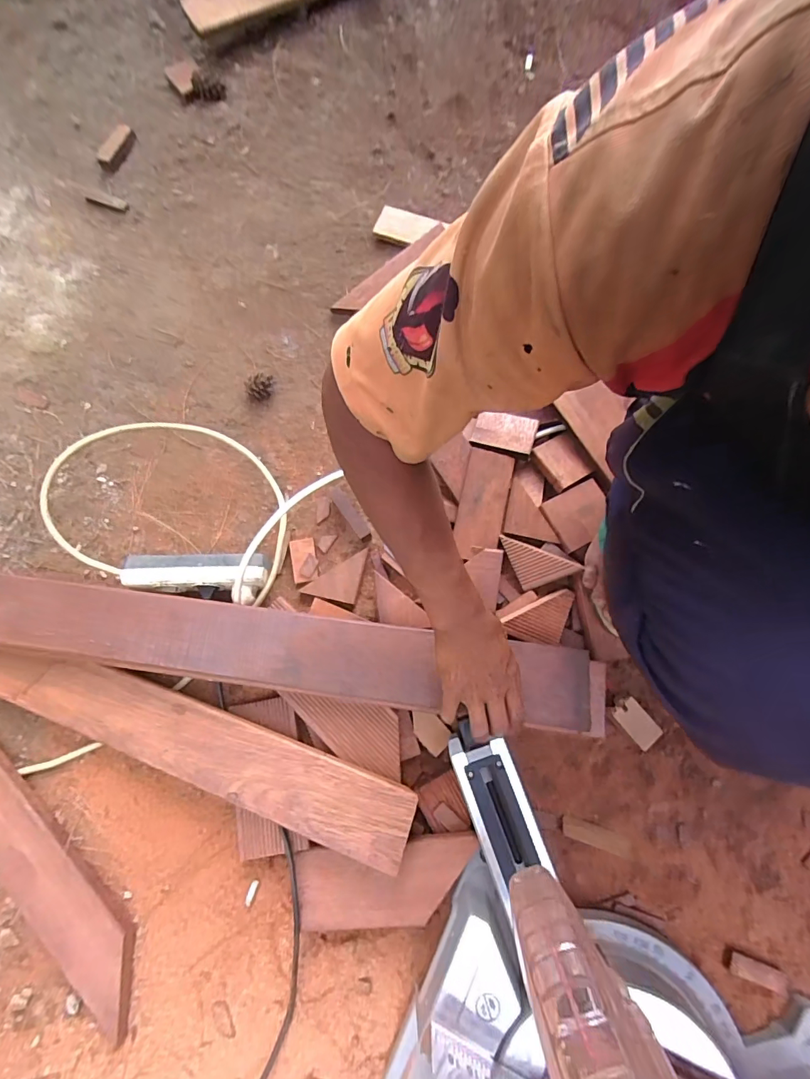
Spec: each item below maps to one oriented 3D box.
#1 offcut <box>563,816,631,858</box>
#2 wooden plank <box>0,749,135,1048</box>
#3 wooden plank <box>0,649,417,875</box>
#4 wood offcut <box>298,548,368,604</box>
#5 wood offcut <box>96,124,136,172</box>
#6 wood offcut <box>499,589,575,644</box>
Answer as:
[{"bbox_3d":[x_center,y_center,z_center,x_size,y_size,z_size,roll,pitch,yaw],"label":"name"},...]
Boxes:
[{"bbox_3d":[0.243,0.378,0.569,0.089,0.019,0.023,17,80,6],"label":"offcut"},{"bbox_3d":[-0.486,0.402,0.571,0.092,0.030,0.459,-45,80,-6],"label":"wooden plank"},{"bbox_3d":[-0.304,0.242,0.564,0.645,0.012,0.086,17,76,10],"label":"wooden plank"},{"bbox_3d":[-0.089,0.064,0.633,0.103,0.021,0.054,-31,79,-3],"label":"wood offcut"},{"bbox_3d":[-0.550,-0.748,0.847,0.088,0.022,0.034,-46,79,9],"label":"wood offcut"},{"bbox_3d":[0.189,0.110,0.602,0.102,0.028,0.060,-23,77,-6],"label":"wood offcut"}]

